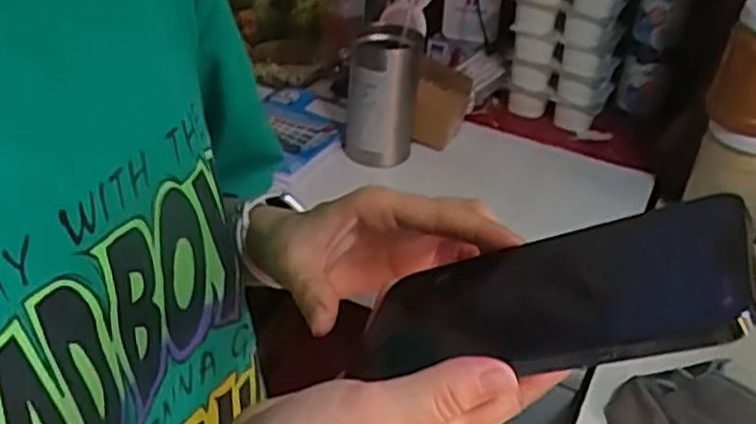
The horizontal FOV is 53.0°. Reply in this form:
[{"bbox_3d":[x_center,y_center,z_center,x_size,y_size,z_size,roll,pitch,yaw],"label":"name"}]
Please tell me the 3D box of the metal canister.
[{"bbox_3d":[0.005,-0.150,0.991,0.090,0.160,0.103,5,35,-1],"label":"metal canister"}]

